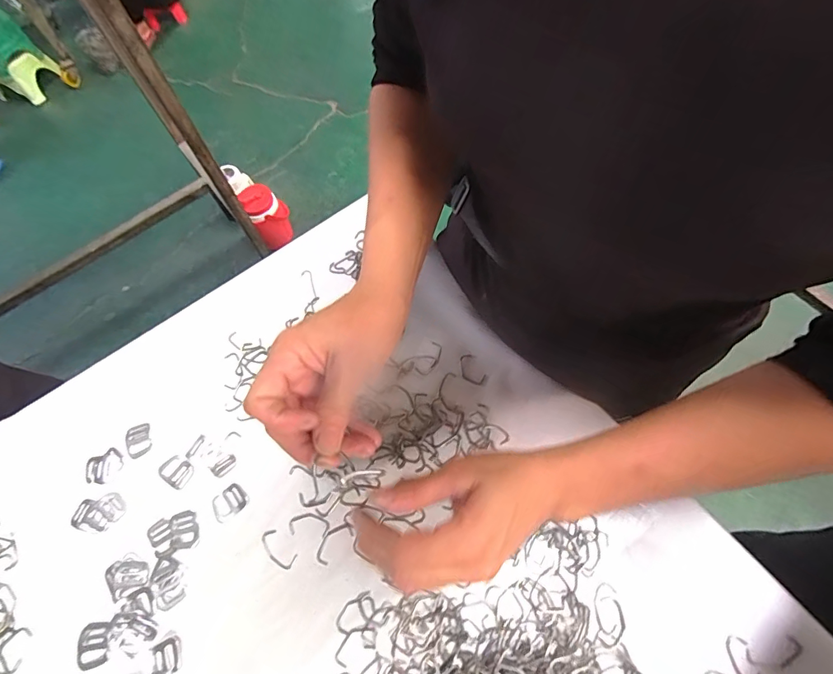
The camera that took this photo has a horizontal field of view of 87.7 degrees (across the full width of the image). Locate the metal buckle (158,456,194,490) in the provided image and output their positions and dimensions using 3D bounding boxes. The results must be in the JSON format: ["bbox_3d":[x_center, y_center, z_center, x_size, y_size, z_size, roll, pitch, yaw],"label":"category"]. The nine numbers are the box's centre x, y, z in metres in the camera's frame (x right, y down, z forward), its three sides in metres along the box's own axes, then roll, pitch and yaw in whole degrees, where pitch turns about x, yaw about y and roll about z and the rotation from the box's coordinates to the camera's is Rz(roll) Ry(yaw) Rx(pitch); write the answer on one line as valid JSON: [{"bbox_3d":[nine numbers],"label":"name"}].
[{"bbox_3d":[-0.237,0.132,0.426,0.033,0.004,0.025,28,71,14],"label":"metal buckle"}]

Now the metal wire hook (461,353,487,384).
[{"bbox_3d":[0.056,0.035,0.448,0.021,0.004,0.036,-29,68,-9],"label":"metal wire hook"}]

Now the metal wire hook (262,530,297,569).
[{"bbox_3d":[-0.126,0.192,0.393,0.038,0.004,0.017,39,74,18],"label":"metal wire hook"}]

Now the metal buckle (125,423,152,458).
[{"bbox_3d":[-0.281,0.104,0.438,0.024,0.004,0.033,-22,67,-6],"label":"metal buckle"}]

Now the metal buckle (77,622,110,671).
[{"bbox_3d":[-0.274,0.261,0.366,0.026,0.004,0.034,-7,66,0],"label":"metal buckle"}]

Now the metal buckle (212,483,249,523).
[{"bbox_3d":[-0.177,0.156,0.410,0.033,0.004,0.026,-38,70,-13],"label":"metal buckle"}]

